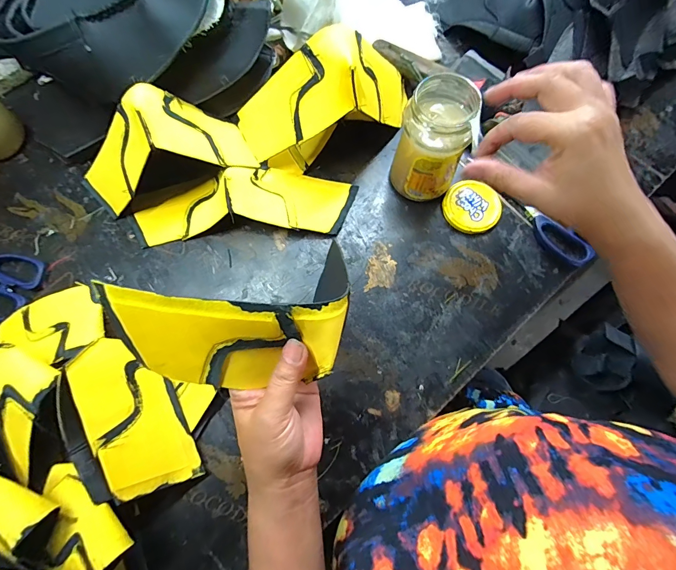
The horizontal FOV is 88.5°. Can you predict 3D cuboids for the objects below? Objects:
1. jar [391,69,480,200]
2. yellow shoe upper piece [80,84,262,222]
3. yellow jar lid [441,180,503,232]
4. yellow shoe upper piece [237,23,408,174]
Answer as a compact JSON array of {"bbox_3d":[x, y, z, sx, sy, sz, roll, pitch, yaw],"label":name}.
[{"bbox_3d":[0.107,-0.163,0.404,0.076,0.130,0.081,19,75,5],"label":"jar"},{"bbox_3d":[-0.214,-0.162,0.417,0.222,0.111,0.087,-18,75,-5],"label":"yellow shoe upper piece"},{"bbox_3d":[0.170,-0.099,0.444,0.070,0.015,0.068,0,74,0],"label":"yellow jar lid"},{"bbox_3d":[-0.008,-0.220,0.416,0.218,0.133,0.092,-18,75,-5],"label":"yellow shoe upper piece"}]

